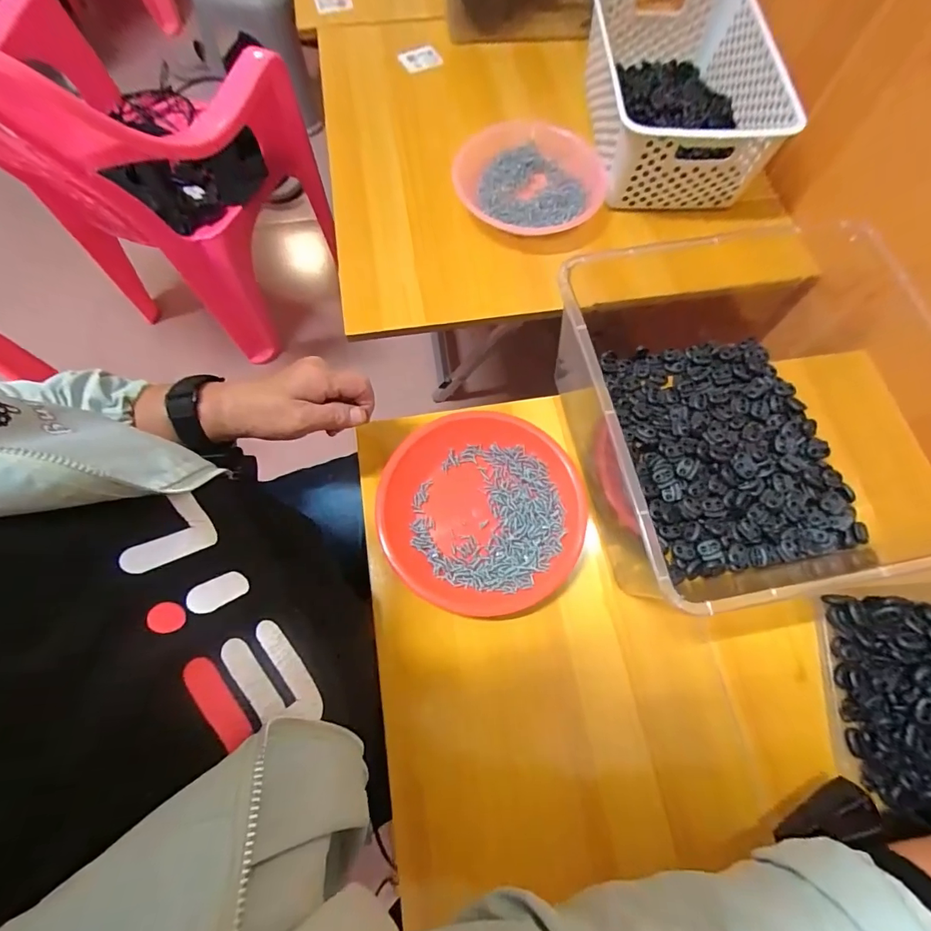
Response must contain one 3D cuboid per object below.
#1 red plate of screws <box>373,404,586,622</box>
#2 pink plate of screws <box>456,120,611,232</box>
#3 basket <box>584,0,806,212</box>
[{"bbox_3d":[0.015,0.039,0.447,0.193,0.018,0.195,0,69,0],"label":"red plate of screws"},{"bbox_3d":[0.089,-0.362,0.589,0.193,0.060,0.146,-7,69,-3],"label":"pink plate of screws"},{"bbox_3d":[0.275,-0.494,0.600,0.205,0.106,0.313,0,69,0],"label":"basket"}]

